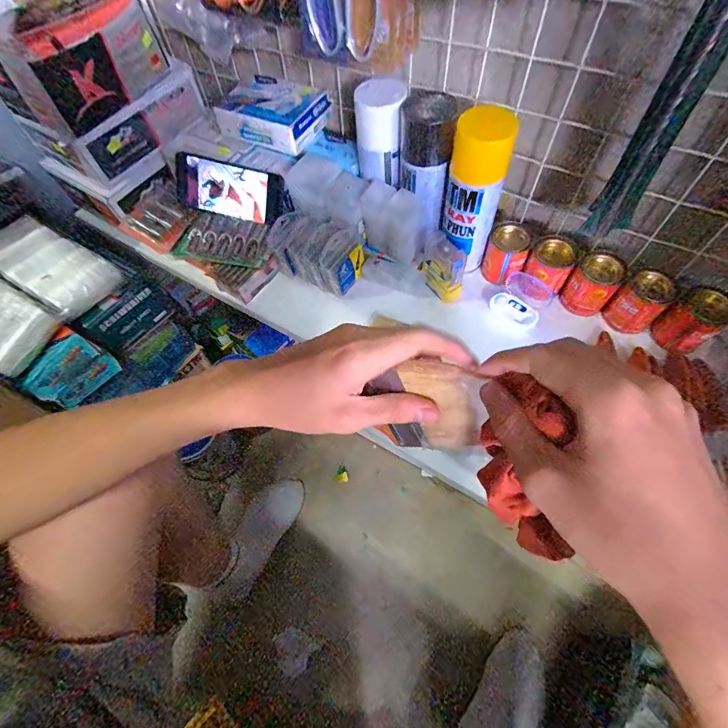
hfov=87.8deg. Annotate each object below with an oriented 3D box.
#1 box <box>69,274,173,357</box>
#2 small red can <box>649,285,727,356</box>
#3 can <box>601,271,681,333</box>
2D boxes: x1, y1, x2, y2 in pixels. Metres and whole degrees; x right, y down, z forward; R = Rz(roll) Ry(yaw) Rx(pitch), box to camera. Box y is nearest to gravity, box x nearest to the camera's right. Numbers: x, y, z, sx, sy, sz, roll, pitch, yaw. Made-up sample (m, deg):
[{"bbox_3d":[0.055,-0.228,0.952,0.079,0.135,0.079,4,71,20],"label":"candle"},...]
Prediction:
[{"bbox_3d":[-0.355,-0.072,0.572,0.019,0.088,0.120,27,63,18],"label":"box"},{"bbox_3d":[0.394,-0.052,0.454,0.047,0.067,0.055,-34,63,-17],"label":"small red can"},{"bbox_3d":[0.346,-0.076,0.478,0.054,0.062,0.051,-1,58,2],"label":"can"}]

